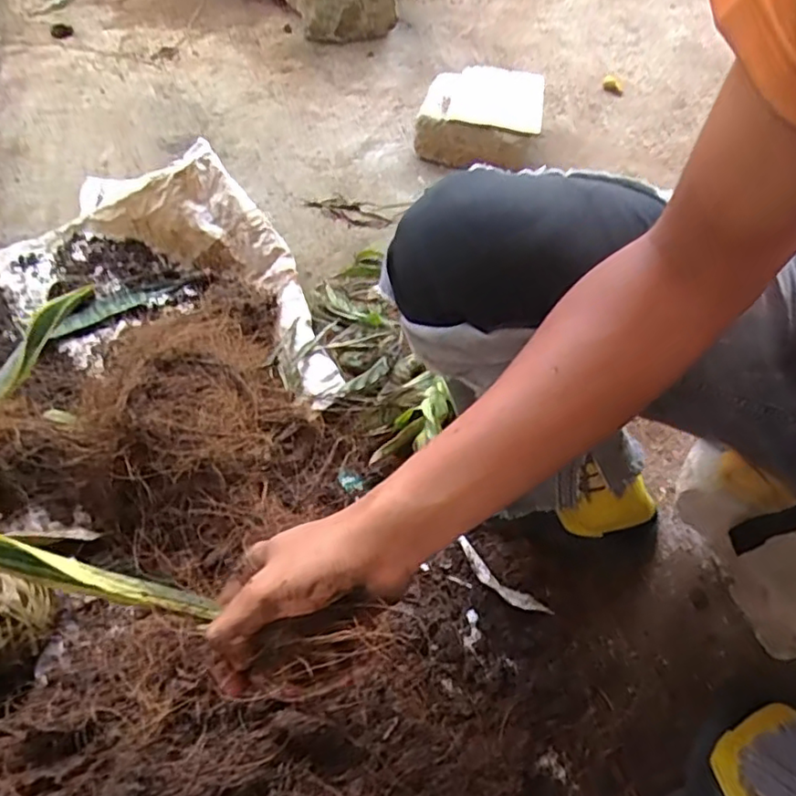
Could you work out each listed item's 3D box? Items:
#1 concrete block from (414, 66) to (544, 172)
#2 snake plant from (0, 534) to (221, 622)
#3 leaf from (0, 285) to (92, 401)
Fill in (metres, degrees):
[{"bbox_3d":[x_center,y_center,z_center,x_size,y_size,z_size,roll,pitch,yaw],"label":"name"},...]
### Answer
[{"bbox_3d":[0.144,-0.490,1.070,0.206,0.091,0.192,9,58,4],"label":"concrete block"},{"bbox_3d":[-0.207,0.105,0.375,0.217,0.035,0.019,5,52,24],"label":"snake plant"},{"bbox_3d":[-0.372,-0.051,0.618,0.016,0.037,0.164,29,79,15],"label":"leaf"}]

